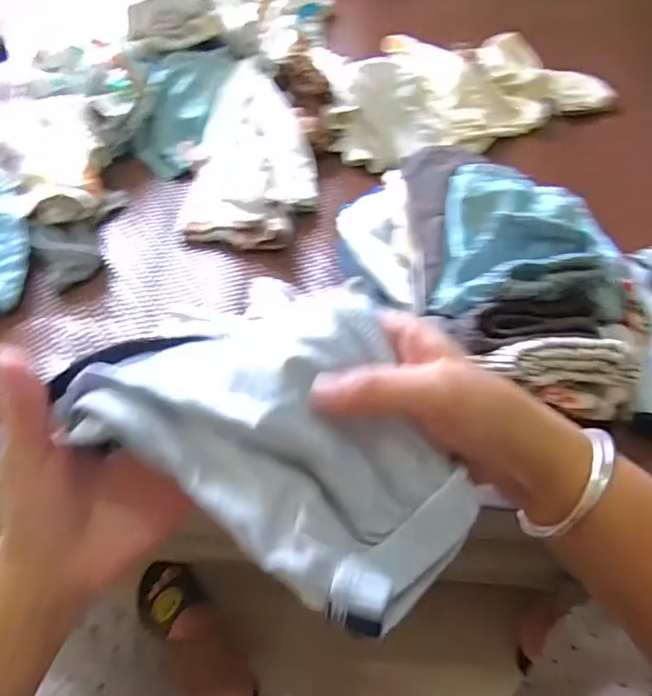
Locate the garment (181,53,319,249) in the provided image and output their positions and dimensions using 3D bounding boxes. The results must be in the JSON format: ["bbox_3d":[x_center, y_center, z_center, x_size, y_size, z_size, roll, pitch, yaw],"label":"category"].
[{"bbox_3d":[-0.096,-0.241,0.670,0.148,0.041,0.306,-6,54,-5],"label":"garment"}]

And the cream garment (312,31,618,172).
[{"bbox_3d":[0.180,-0.373,0.756,0.404,0.067,0.245,-13,55,-10],"label":"cream garment"}]

